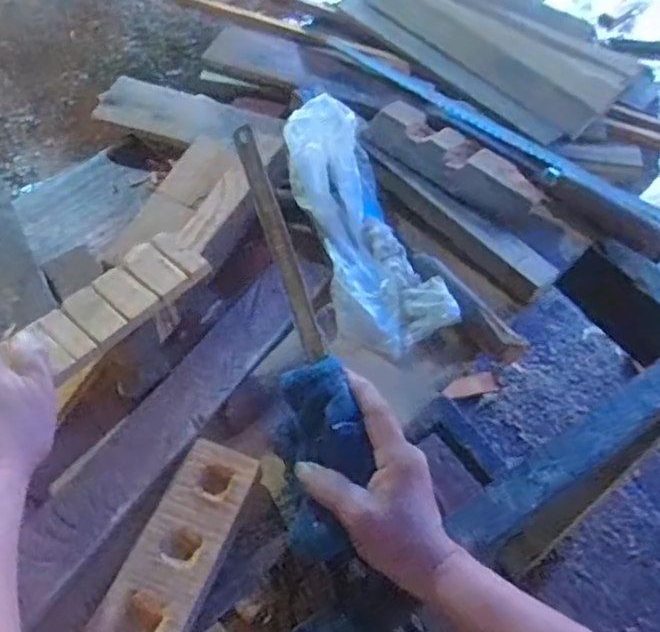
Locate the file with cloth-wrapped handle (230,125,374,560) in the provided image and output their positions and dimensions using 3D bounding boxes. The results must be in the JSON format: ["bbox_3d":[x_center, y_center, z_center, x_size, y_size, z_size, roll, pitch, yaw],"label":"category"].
[{"bbox_3d":[-0.023,0.016,0.480,0.049,0.058,0.303,-11,85,-13],"label":"file with cloth-wrapped handle"}]

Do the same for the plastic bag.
[{"bbox_3d":[0.022,-0.077,0.594,0.089,0.066,0.237,-18,74,-18],"label":"plastic bag"}]

